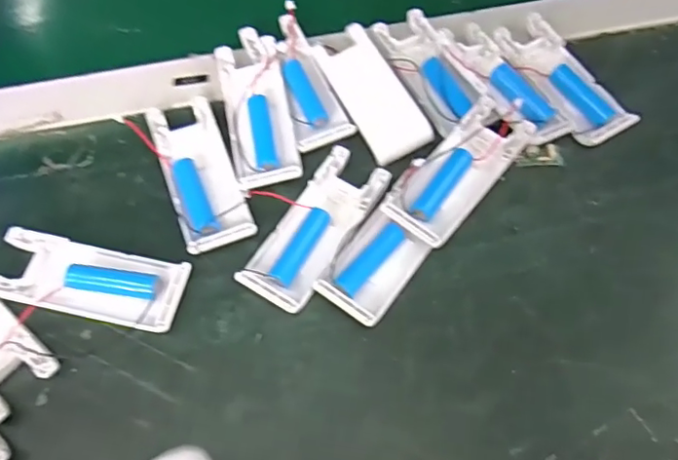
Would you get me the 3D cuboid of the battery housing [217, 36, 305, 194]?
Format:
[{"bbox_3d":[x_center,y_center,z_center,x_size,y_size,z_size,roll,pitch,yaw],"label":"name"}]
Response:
[{"bbox_3d":[-0.051,-0.076,0.357,0.040,0.017,0.101,-11,63,-6],"label":"battery housing"}]

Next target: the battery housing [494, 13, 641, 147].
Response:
[{"bbox_3d":[0.152,-0.102,0.383,0.042,0.017,0.103,-27,66,-13],"label":"battery housing"}]

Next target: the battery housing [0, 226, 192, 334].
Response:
[{"bbox_3d":[-0.137,0.028,0.310,0.103,0.013,0.042,11,63,6],"label":"battery housing"}]

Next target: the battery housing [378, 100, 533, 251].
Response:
[{"bbox_3d":[0.070,-0.037,0.336,0.046,0.027,0.102,37,69,18],"label":"battery housing"}]

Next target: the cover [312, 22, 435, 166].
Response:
[{"bbox_3d":[0.021,-0.091,0.367,0.041,0.012,0.097,-26,65,-13],"label":"cover"}]

